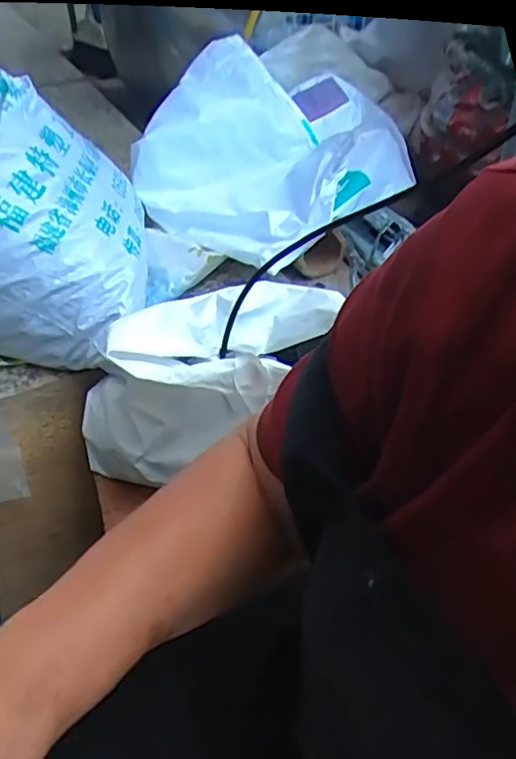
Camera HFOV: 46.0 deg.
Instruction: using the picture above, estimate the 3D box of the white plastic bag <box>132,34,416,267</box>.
[{"bbox_3d":[0.028,-0.355,0.893,0.295,0.168,0.390,27,49,28],"label":"white plastic bag"}]

